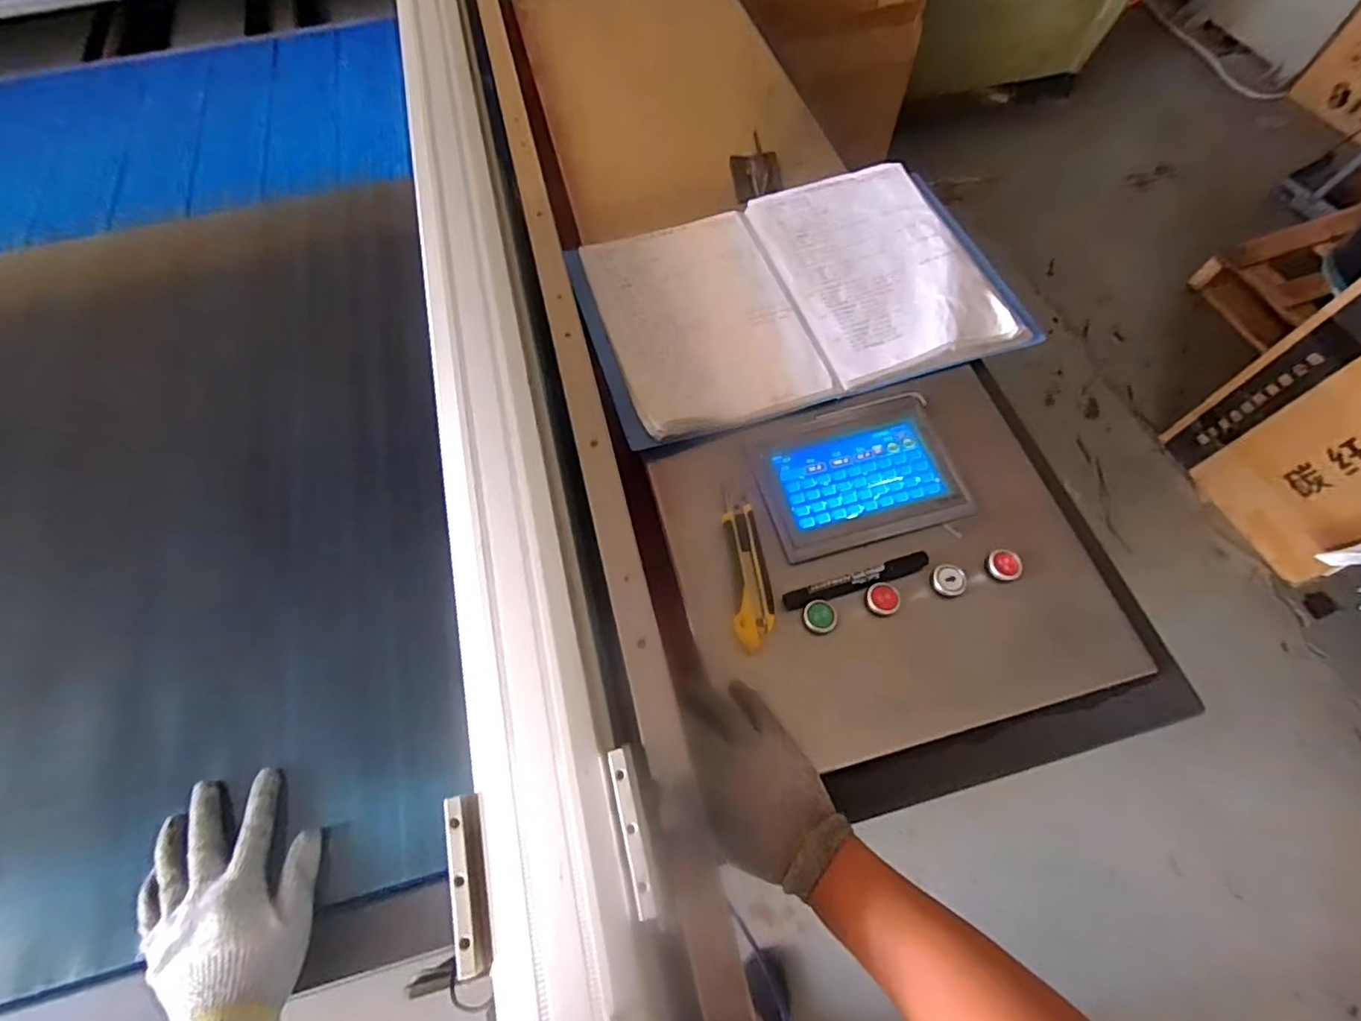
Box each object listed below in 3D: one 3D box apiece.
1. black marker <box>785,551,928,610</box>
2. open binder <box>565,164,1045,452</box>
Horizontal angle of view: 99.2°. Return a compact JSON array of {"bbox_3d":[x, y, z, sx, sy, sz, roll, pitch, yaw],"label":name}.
[{"bbox_3d":[0.160,0.064,0.526,0.137,0.016,0.018,-15,65,-6],"label":"black marker"},{"bbox_3d":[0.129,-0.261,0.680,0.468,0.024,0.314,-17,65,-7],"label":"open binder"}]

